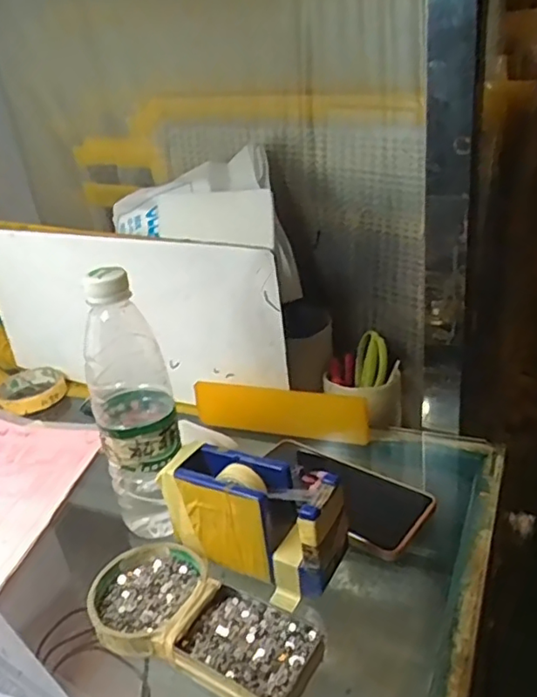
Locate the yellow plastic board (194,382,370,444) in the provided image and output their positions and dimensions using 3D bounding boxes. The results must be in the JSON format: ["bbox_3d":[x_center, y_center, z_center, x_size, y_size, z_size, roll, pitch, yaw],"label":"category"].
[{"bbox_3d":[0.011,0.064,0.602,0.182,0.049,0.010,3,28,21],"label":"yellow plastic board"}]

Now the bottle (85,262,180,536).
[{"bbox_3d":[-0.107,0.045,0.467,0.063,0.218,0.076,-14,26,-12],"label":"bottle"}]

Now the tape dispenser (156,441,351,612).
[{"bbox_3d":[-0.011,0.124,0.439,0.134,0.074,0.056,10,31,32],"label":"tape dispenser"}]

